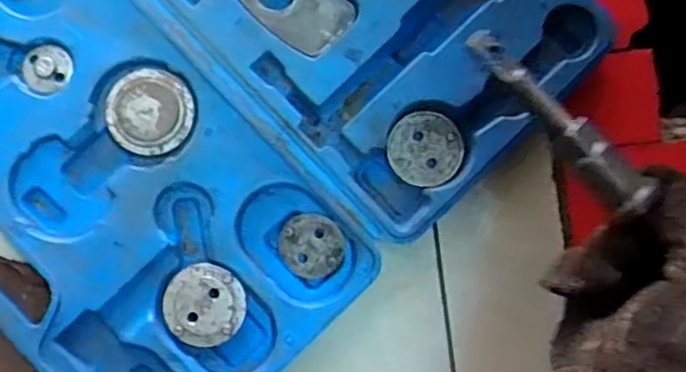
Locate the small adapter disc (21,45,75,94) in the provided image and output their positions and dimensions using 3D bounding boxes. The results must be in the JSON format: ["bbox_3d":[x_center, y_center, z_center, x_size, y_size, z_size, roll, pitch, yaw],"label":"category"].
[{"bbox_3d":[-0.185,-0.073,0.419,0.030,0.006,0.030,0,89,-2],"label":"small adapter disc"}]

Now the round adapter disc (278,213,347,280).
[{"bbox_3d":[-0.020,0.037,0.419,0.041,0.008,0.039,0,89,-2],"label":"round adapter disc"}]

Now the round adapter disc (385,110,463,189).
[{"bbox_3d":[0.053,-0.024,0.430,0.047,0.006,0.046,0,89,-2],"label":"round adapter disc"}]

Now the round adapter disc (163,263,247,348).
[{"bbox_3d":[-0.085,0.074,0.410,0.048,0.004,0.049,0,89,-2],"label":"round adapter disc"}]

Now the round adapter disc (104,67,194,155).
[{"bbox_3d":[-0.121,-0.047,0.418,0.052,0.010,0.052,0,89,-2],"label":"round adapter disc"}]

